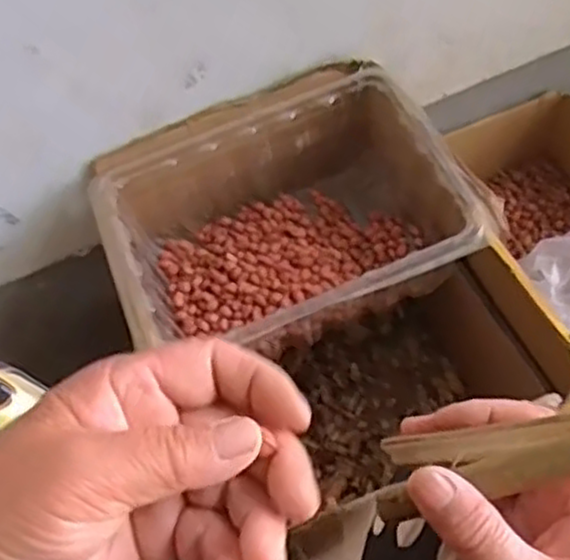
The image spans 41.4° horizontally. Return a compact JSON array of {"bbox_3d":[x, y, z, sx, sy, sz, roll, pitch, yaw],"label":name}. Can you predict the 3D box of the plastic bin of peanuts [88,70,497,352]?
[{"bbox_3d":[-0.005,-0.045,0.724,0.319,0.124,0.245,-23,53,-8],"label":"plastic bin of peanuts"}]

